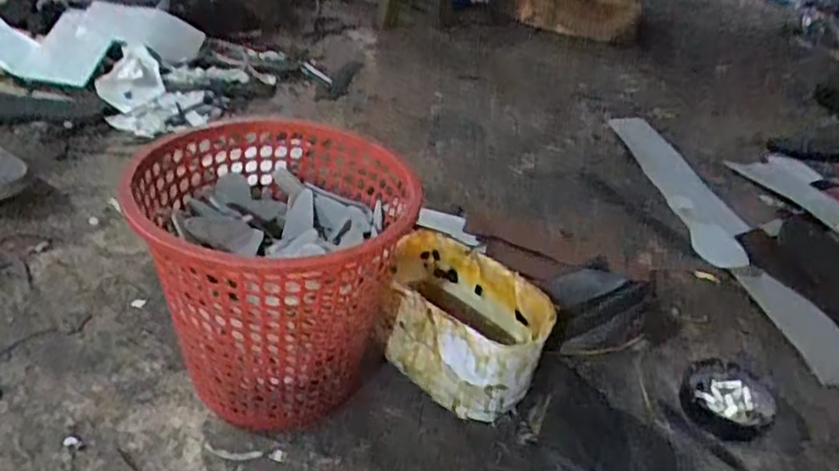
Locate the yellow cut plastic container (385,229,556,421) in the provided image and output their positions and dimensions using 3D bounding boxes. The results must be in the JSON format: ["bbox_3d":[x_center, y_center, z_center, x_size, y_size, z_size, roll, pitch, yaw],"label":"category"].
[{"bbox_3d":[0.038,0.100,0.730,0.211,0.131,0.118,30,40,30],"label":"yellow cut plastic container"}]

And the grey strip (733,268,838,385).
[{"bbox_3d":[0.533,0.122,0.907,0.097,0.009,0.222,0,37,-11],"label":"grey strip"}]

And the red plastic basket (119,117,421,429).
[{"bbox_3d":[-0.141,0.047,0.665,0.248,0.241,0.262,-11,38,-25],"label":"red plastic basket"}]

